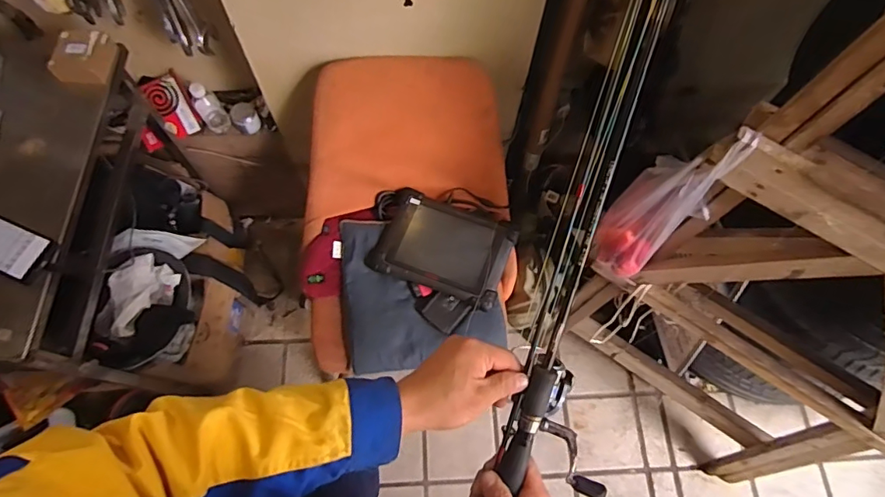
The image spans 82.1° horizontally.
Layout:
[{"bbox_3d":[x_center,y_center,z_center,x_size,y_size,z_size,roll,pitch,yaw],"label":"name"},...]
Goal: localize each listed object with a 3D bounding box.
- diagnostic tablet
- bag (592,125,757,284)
[{"bbox_3d":[-0.009,-0.013,1.179,0.326,0.051,0.247,21,68,7],"label":"diagnostic tablet"},{"bbox_3d":[0.358,-0.062,0.866,0.125,0.388,0.131,39,72,14],"label":"bag"}]

